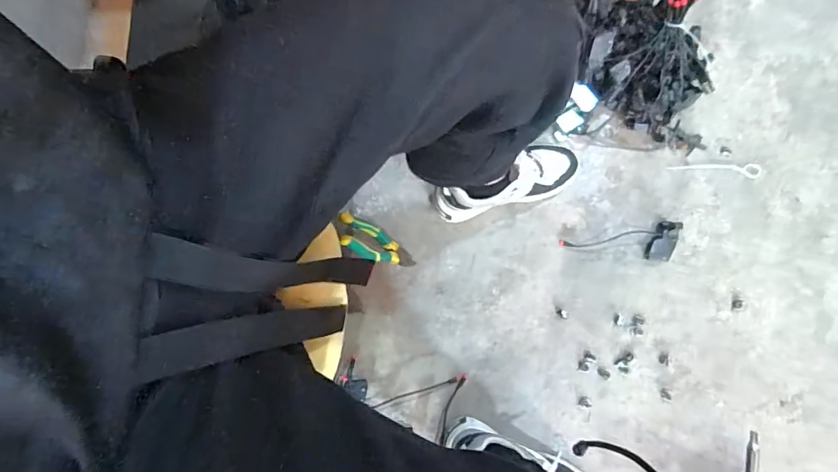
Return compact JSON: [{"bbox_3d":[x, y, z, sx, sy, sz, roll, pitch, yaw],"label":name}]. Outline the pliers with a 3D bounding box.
[{"bbox_3d":[-0.062,0.019,0.729,0.023,0.188,0.054,8,77,36],"label":"pliers"}]

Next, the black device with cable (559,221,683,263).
[{"bbox_3d":[0.371,0.021,0.808,0.208,0.038,0.073,-10,79,-3],"label":"black device with cable"}]

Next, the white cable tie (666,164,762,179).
[{"bbox_3d":[0.572,-0.130,0.862,0.179,0.004,0.027,4,79,0],"label":"white cable tie"}]

